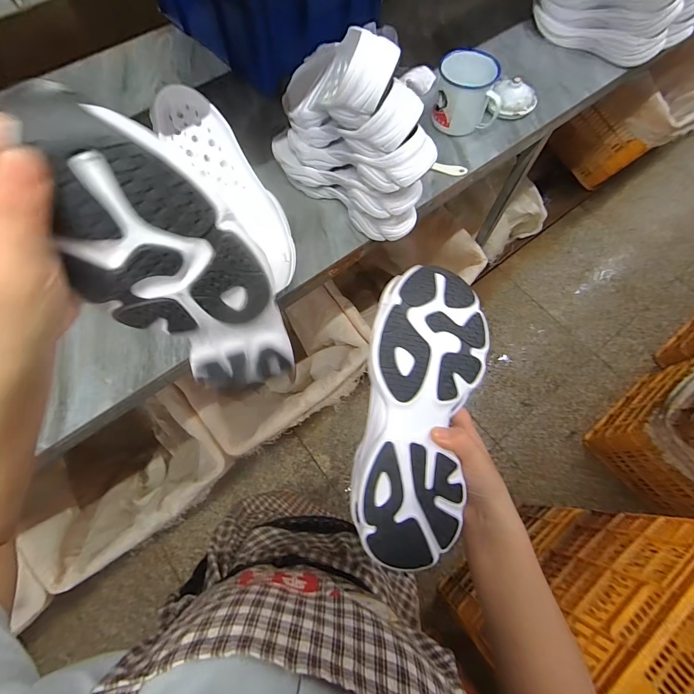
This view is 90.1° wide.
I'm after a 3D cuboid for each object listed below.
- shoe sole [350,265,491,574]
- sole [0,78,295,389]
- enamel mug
[{"bbox_3d":[0.071,0.053,0.328,0.107,0.035,0.278,10,77,5],"label":"shoe sole"},{"bbox_3d":[-0.108,-0.033,0.263,0.103,0.255,0.032,-14,60,-2],"label":"sole"},{"bbox_3d":[0.223,-0.473,0.648,0.114,0.097,0.090,4,69,2],"label":"enamel mug"}]

